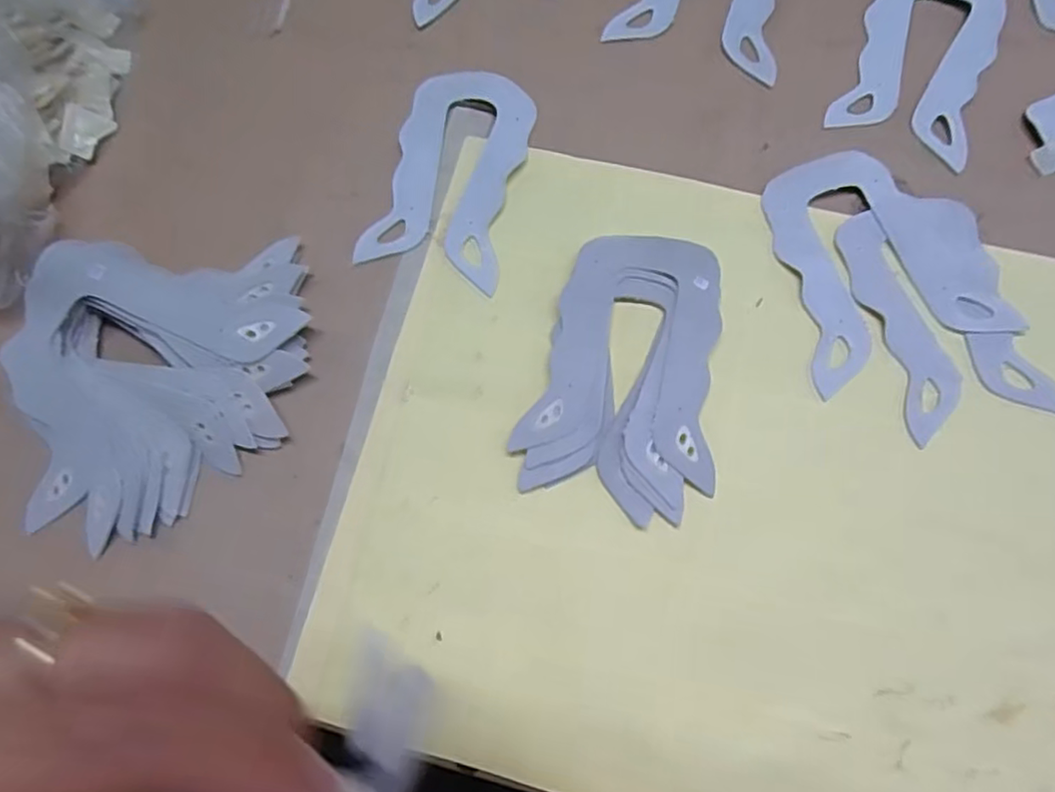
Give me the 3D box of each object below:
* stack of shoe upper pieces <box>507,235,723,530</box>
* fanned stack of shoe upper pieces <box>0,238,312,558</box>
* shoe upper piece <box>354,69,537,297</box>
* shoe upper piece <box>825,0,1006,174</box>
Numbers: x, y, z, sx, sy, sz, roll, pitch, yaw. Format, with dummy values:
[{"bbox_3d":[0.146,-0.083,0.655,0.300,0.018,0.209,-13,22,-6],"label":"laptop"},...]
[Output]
[{"bbox_3d":[0.054,-0.013,0.325,0.090,0.014,0.139,15,77,5],"label":"stack of shoe upper pieces"},{"bbox_3d":[-0.183,-0.008,0.321,0.141,0.034,0.139,-13,76,-1],"label":"fanned stack of shoe upper pieces"},{"bbox_3d":[-0.039,-0.127,0.360,0.075,0.004,0.127,15,77,5],"label":"shoe upper piece"},{"bbox_3d":[0.229,-0.197,0.368,0.074,0.005,0.125,23,78,7],"label":"shoe upper piece"}]

